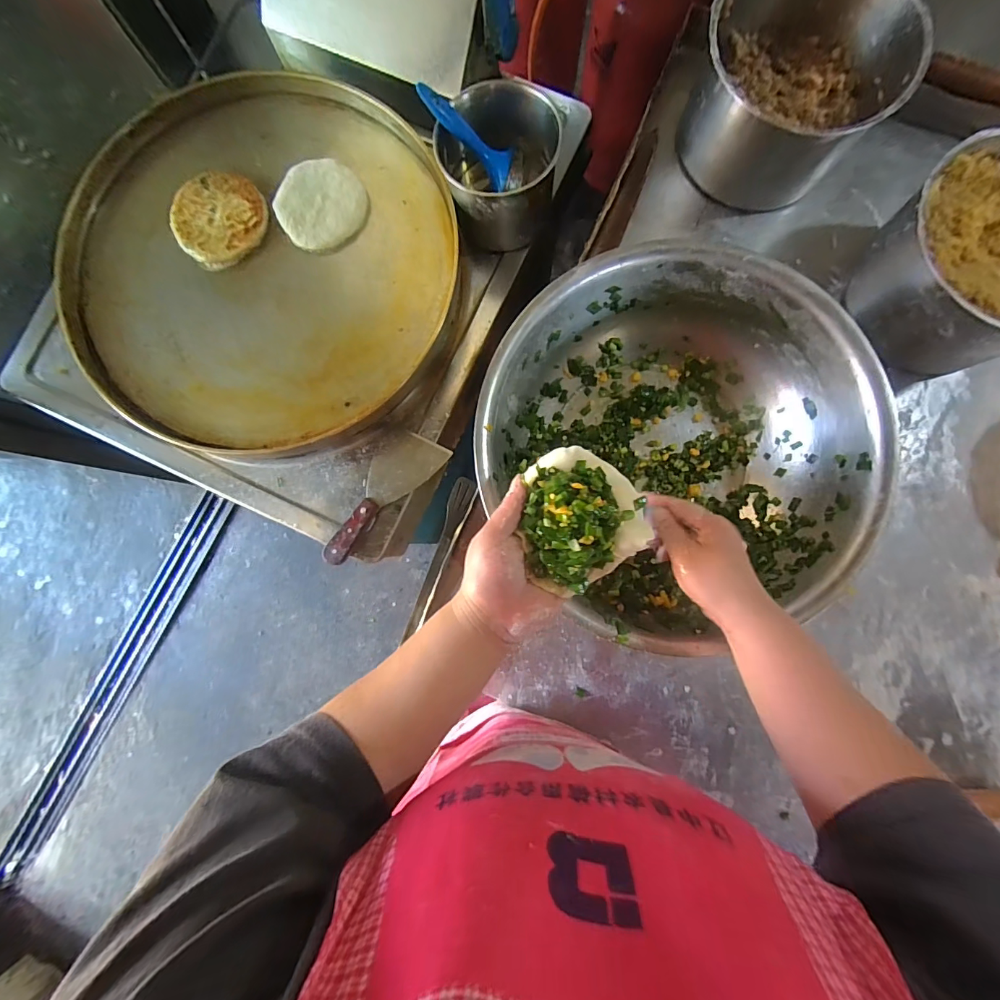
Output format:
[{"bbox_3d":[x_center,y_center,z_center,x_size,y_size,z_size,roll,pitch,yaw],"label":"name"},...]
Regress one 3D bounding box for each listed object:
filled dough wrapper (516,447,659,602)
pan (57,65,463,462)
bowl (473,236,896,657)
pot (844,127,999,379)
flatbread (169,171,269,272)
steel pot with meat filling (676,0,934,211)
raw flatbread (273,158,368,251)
[{"bbox_3d":[0.058,0.013,0.336,0.103,0.034,0.098,0,85,1],"label":"filled dough wrapper"},{"bbox_3d":[-0.319,-0.327,0.603,0.510,0.058,0.527,0,85,1],"label":"pan"},{"bbox_3d":[0.179,-0.057,0.462,0.355,0.116,0.371,0,85,1],"label":"bowl"},{"bbox_3d":[0.511,-0.252,0.468,0.205,0.120,0.199,0,85,1],"label":"pot"},{"bbox_3d":[-0.383,-0.384,0.594,0.124,0.018,0.124,0,85,1],"label":"flatbread"},{"bbox_3d":[0.323,-0.466,0.493,0.205,0.123,0.192,0,85,1],"label":"steel pot with meat filling"},{"bbox_3d":[-0.243,-0.403,0.593,0.116,0.019,0.114,-31,85,-2],"label":"raw flatbread"}]

